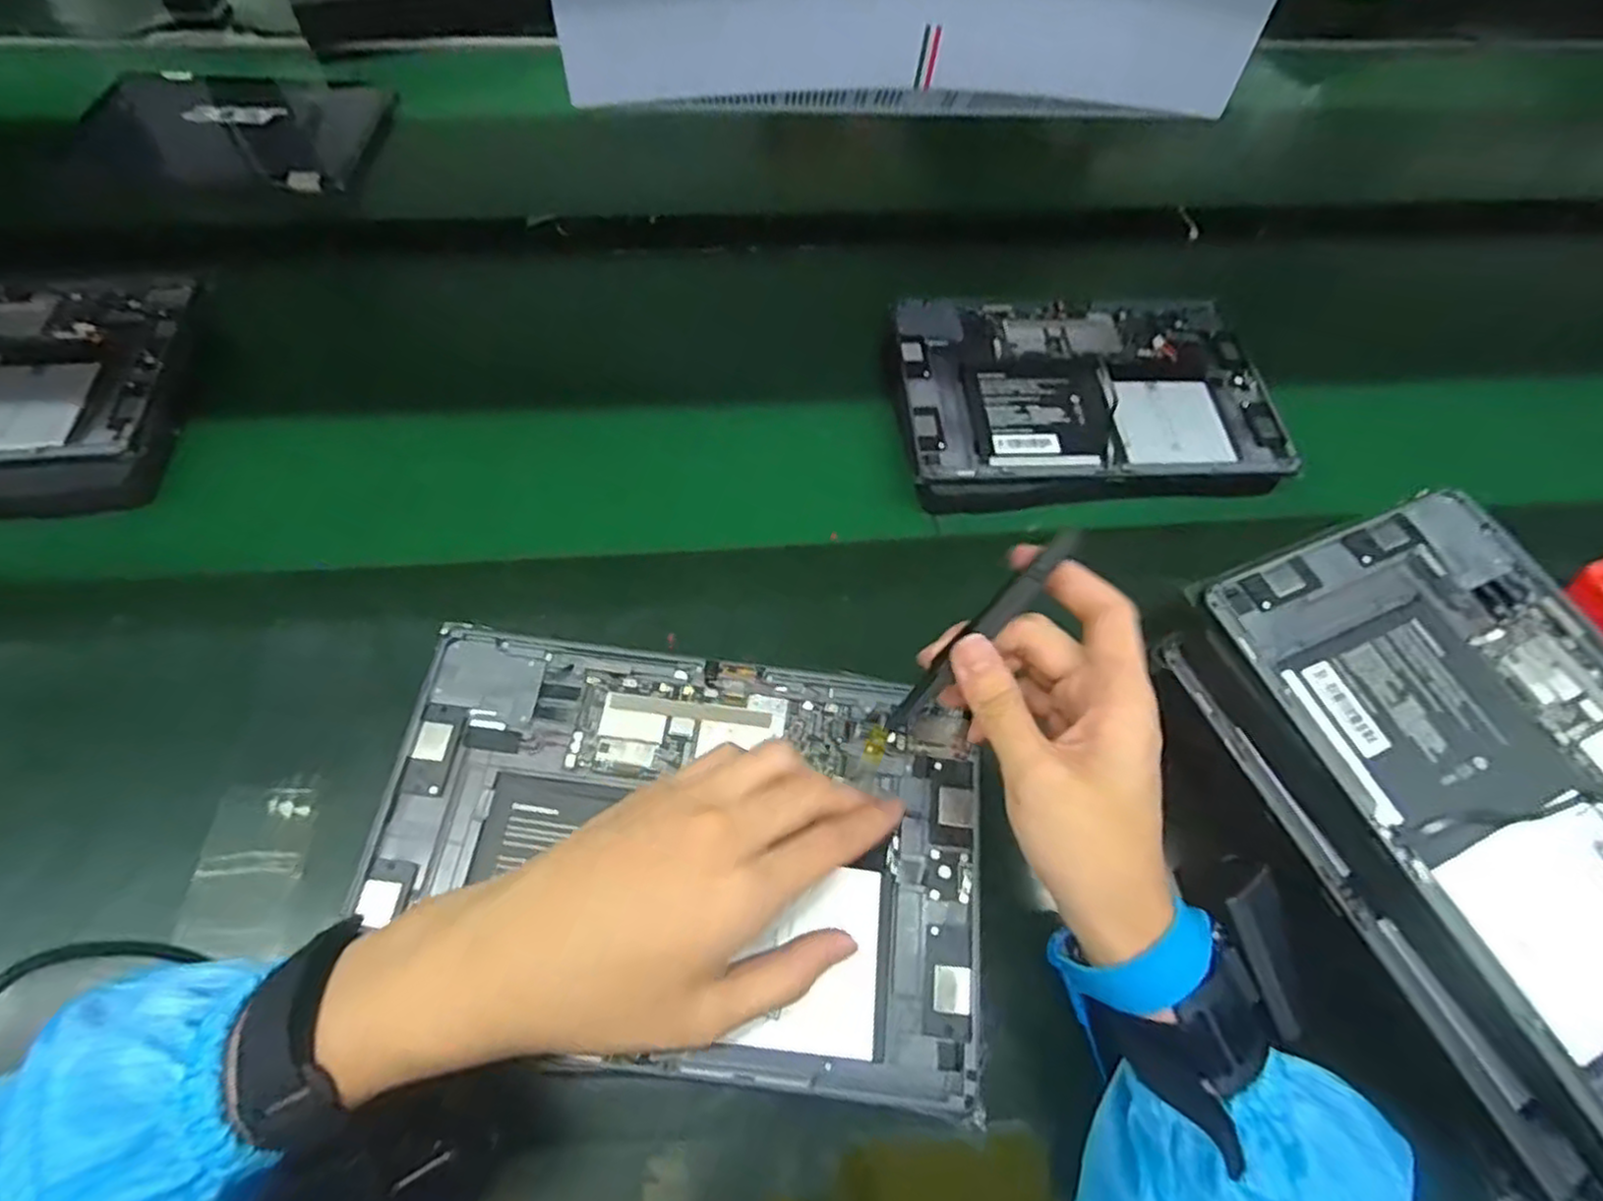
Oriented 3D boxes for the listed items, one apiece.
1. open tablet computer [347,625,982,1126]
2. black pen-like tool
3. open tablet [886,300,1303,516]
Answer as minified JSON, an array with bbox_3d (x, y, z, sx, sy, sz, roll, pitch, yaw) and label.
[{"bbox_3d":[-0.051,0.104,0.311,0.253,0.017,0.162,8,60,2],"label":"open tablet computer"},{"bbox_3d":[0.075,0.013,0.298,0.011,0.008,0.109,42,93,19],"label":"black pen-like tool"},{"bbox_3d":[0.193,-0.142,0.503,0.255,0.023,0.175,-5,60,-6],"label":"open tablet"}]

